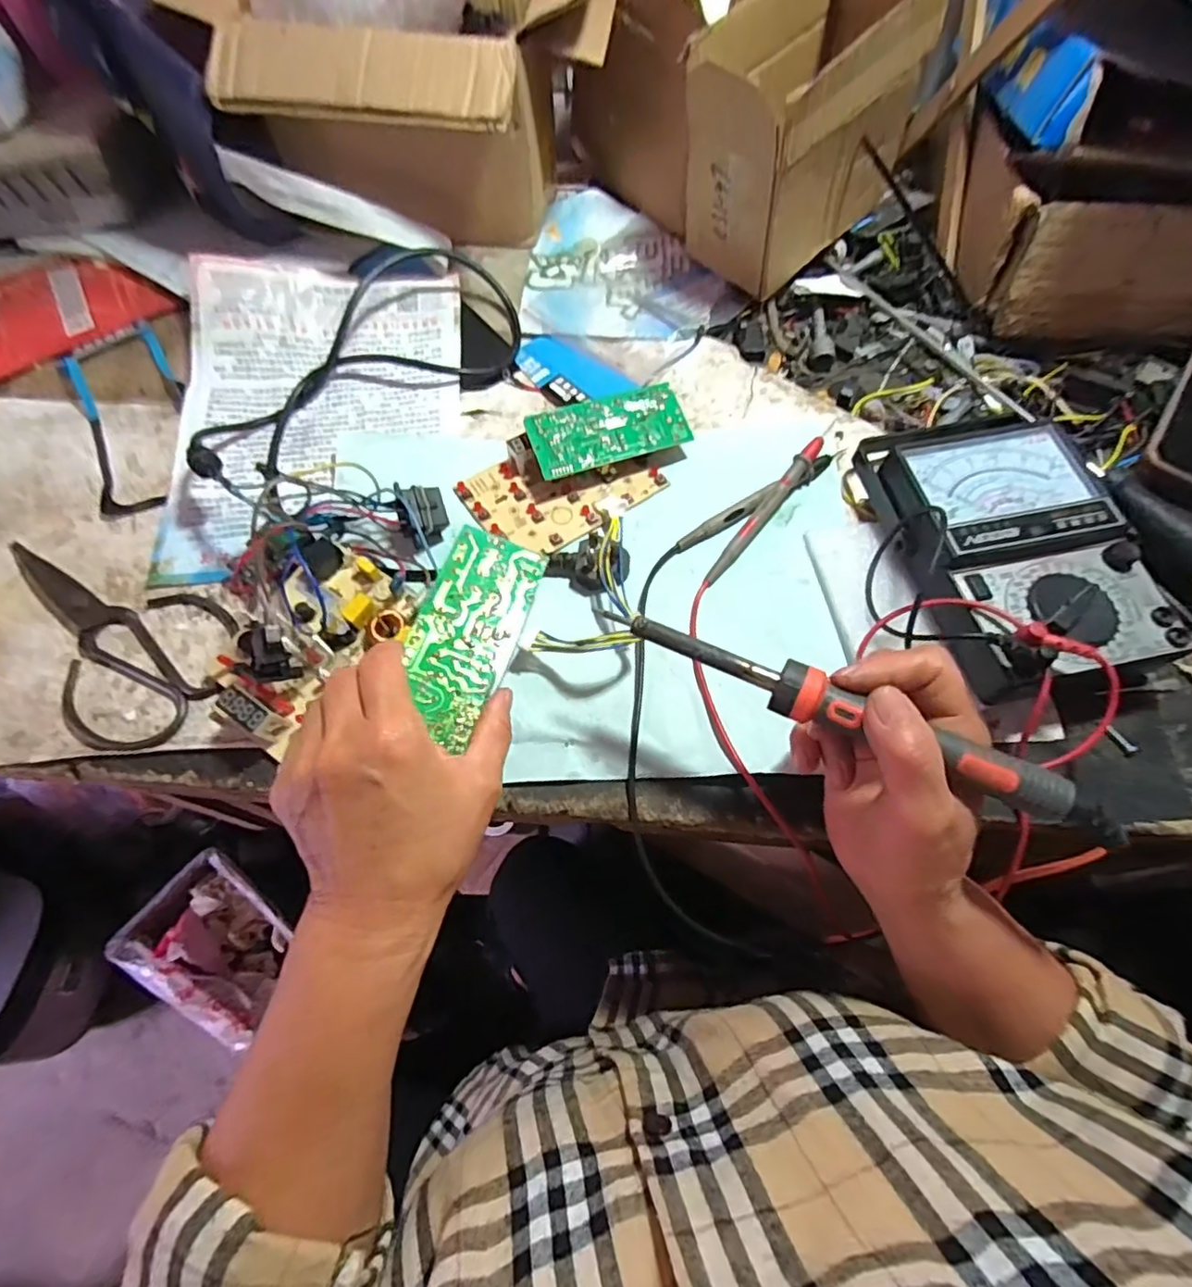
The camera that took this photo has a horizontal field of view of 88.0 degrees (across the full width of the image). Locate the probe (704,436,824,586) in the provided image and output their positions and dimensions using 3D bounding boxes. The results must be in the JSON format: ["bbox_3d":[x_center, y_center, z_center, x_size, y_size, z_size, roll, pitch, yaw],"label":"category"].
[{"bbox_3d":[0.111,-0.088,0.404,0.014,0.019,0.123,39,72,18],"label":"probe"}]

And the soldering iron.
[{"bbox_3d":[0.108,0.030,0.273,0.229,0.019,0.020,24,68,15],"label":"soldering iron"}]

